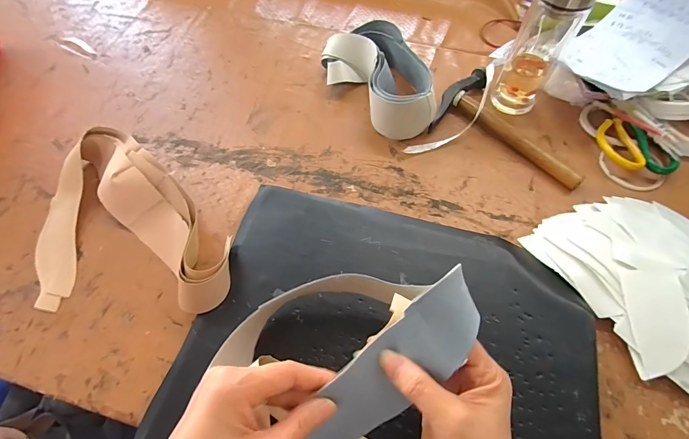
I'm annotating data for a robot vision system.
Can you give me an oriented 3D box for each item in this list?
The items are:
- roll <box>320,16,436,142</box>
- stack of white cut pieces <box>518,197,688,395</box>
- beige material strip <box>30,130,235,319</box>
[{"bbox_3d":[0.051,-0.224,0.557,0.131,0.068,0.219,-16,61,-10],"label":"roll"},{"bbox_3d":[0.368,0.076,0.399,0.190,0.039,0.250,-21,62,-12],"label":"stack of white cut pieces"},{"bbox_3d":[-0.256,-0.007,0.436,0.260,0.046,0.229,3,60,1],"label":"beige material strip"}]

